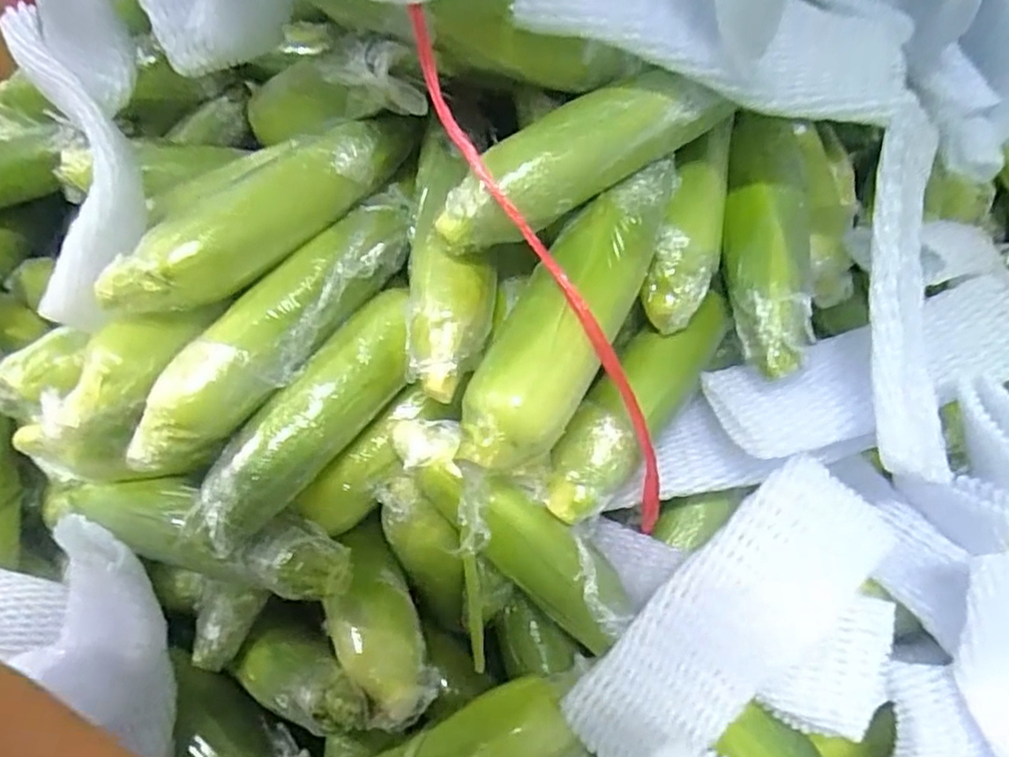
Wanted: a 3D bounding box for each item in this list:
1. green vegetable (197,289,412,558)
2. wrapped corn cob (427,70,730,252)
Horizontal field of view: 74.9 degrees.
[{"bbox_3d":[-0.116,0.022,0.404,0.054,0.055,0.178,29,74,31],"label":"green vegetable"},{"bbox_3d":[0.042,-0.124,0.370,0.176,0.049,0.039,-28,42,-2],"label":"wrapped corn cob"}]

